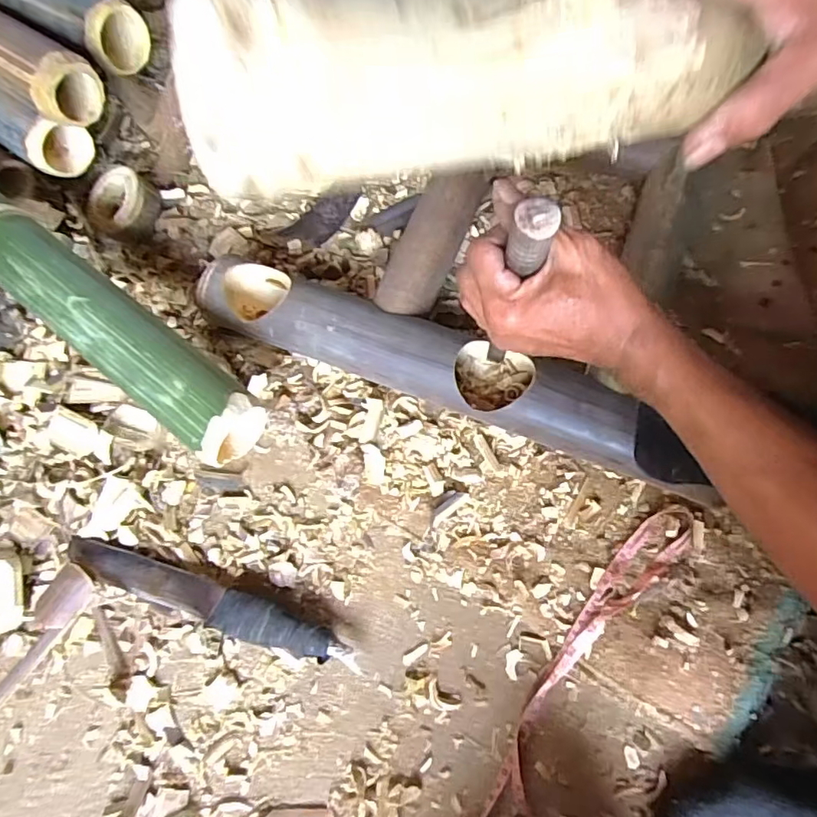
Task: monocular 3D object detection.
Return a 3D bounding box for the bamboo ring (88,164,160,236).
[{"bbox_3d":[-0.320,-0.228,0.632,0.077,0.036,0.077,-5,78,24],"label":"bamboo ring"}]

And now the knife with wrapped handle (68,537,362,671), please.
[{"bbox_3d":[-0.178,0.168,0.493,0.276,0.021,0.035,17,70,10],"label":"knife with wrapped handle"}]

